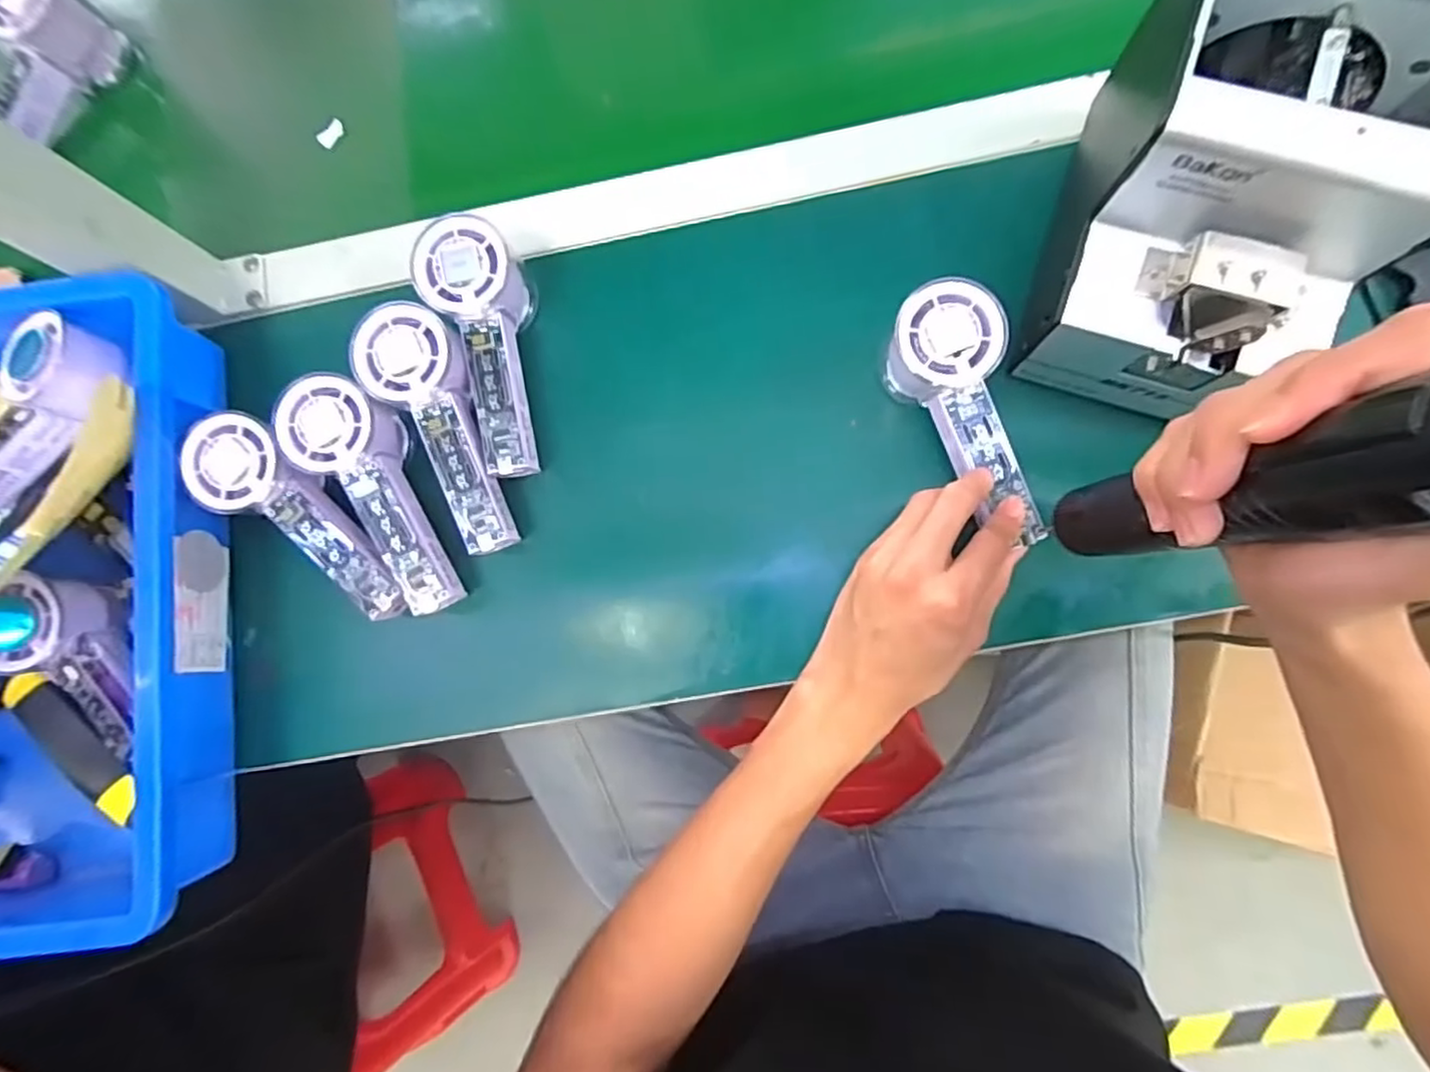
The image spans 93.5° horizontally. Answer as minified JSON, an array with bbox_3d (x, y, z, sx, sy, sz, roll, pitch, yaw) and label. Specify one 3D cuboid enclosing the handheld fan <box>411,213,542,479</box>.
[{"bbox_3d":[-0.136,-0.111,0.415,0.049,0.057,0.148,-10,95,4],"label":"handheld fan"}]

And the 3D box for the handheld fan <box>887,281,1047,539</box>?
[{"bbox_3d":[0.141,-0.069,0.382,0.057,0.046,0.143,-23,99,2],"label":"handheld fan"}]

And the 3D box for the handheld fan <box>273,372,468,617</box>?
[{"bbox_3d":[-0.198,-0.025,0.402,0.053,0.037,0.149,-28,96,1],"label":"handheld fan"}]

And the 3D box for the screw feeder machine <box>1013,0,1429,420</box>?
[{"bbox_3d":[0.251,-0.163,0.331,0.120,0.148,0.168,19,85,8],"label":"screw feeder machine"}]

